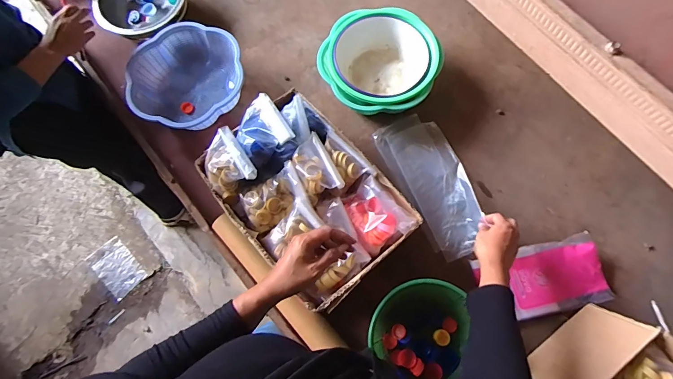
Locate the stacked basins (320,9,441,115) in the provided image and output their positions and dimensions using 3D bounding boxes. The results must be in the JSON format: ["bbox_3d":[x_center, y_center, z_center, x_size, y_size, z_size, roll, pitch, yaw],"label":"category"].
[{"bbox_3d":[0.096,-0.277,0.804,0.246,0.094,0.236,0,73,1],"label":"stacked basins"}]

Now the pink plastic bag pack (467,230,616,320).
[{"bbox_3d":[0.404,0.177,0.702,0.231,0.032,0.130,-15,74,-3],"label":"pink plastic bag pack"}]

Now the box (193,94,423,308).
[{"bbox_3d":[-0.057,0.011,0.690,0.246,0.163,0.365,-41,77,-10],"label":"box"}]

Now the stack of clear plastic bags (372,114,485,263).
[{"bbox_3d":[0.210,-0.017,0.772,0.133,0.021,0.317,-28,73,7],"label":"stack of clear plastic bags"}]

